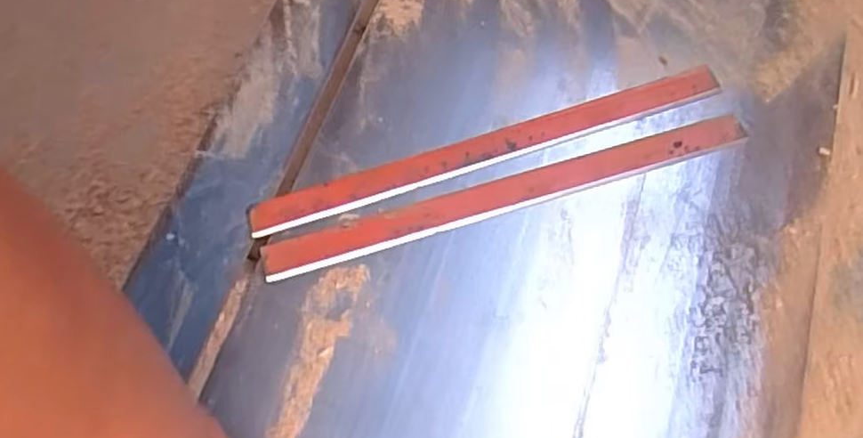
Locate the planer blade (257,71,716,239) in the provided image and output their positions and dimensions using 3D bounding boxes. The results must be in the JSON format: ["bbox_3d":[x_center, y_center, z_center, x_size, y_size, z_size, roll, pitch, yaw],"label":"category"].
[{"bbox_3d":[0.037,-0.043,0.431,0.300,0.004,0.021,-17,67,-6],"label":"planer blade"}]

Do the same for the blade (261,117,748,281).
[{"bbox_3d":[0.048,-0.017,0.420,0.301,0.004,0.023,-16,66,-6],"label":"blade"}]

